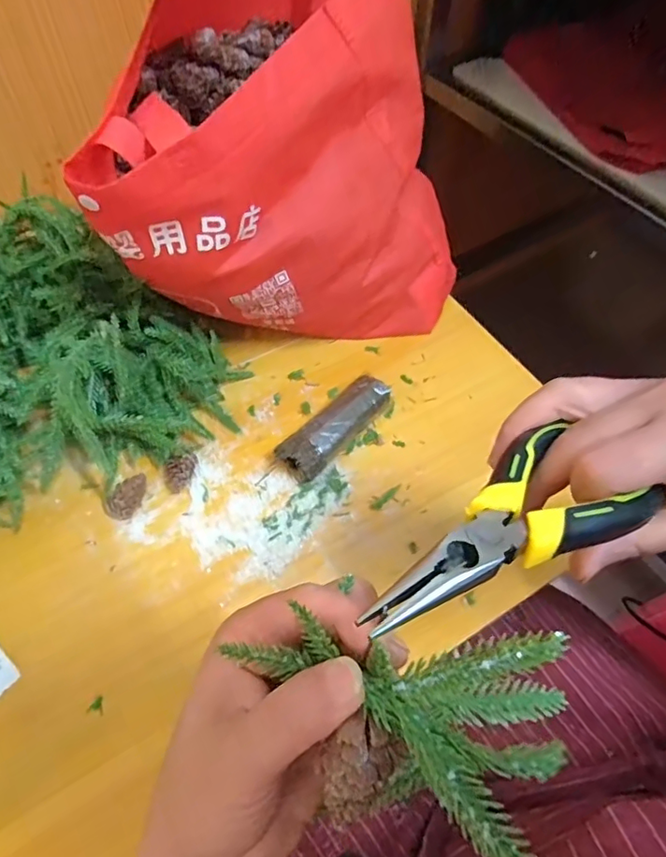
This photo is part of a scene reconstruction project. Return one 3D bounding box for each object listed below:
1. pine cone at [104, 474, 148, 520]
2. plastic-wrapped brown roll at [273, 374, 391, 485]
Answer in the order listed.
[{"bbox_3d":[-0.153,0.050,0.416,0.020,0.017,0.037,20,58,12],"label":"pine cone"},{"bbox_3d":[0.004,-0.001,0.449,0.037,0.027,0.107,39,64,22],"label":"plastic-wrapped brown roll"}]

